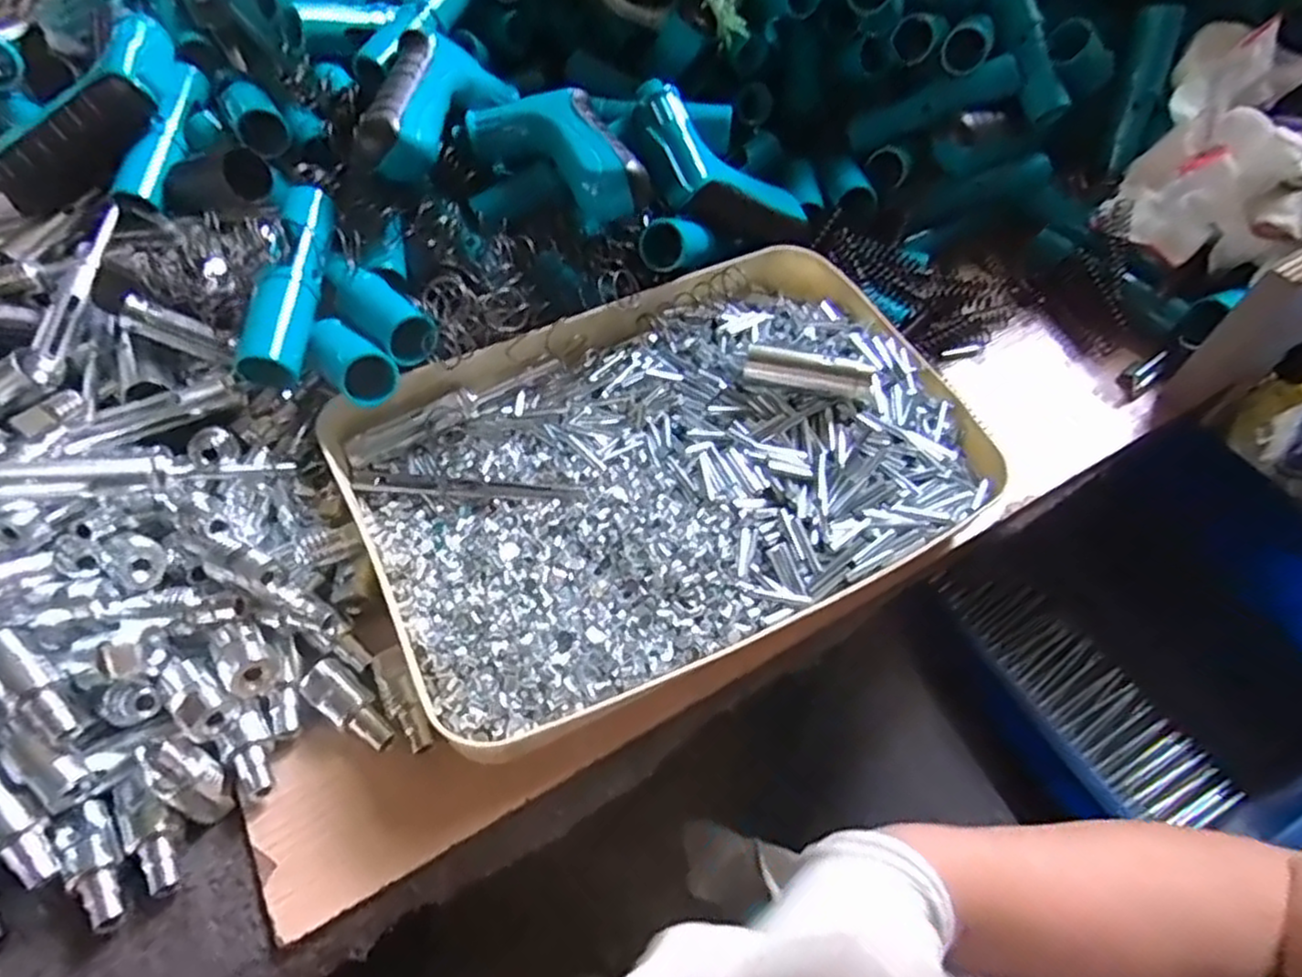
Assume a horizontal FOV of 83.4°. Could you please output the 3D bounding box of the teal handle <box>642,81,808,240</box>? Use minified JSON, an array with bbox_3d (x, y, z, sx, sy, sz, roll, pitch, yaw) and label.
[{"bbox_3d":[0.043,-0.205,0.481,0.133,0.026,0.065,33,53,-18],"label":"teal handle"}]

